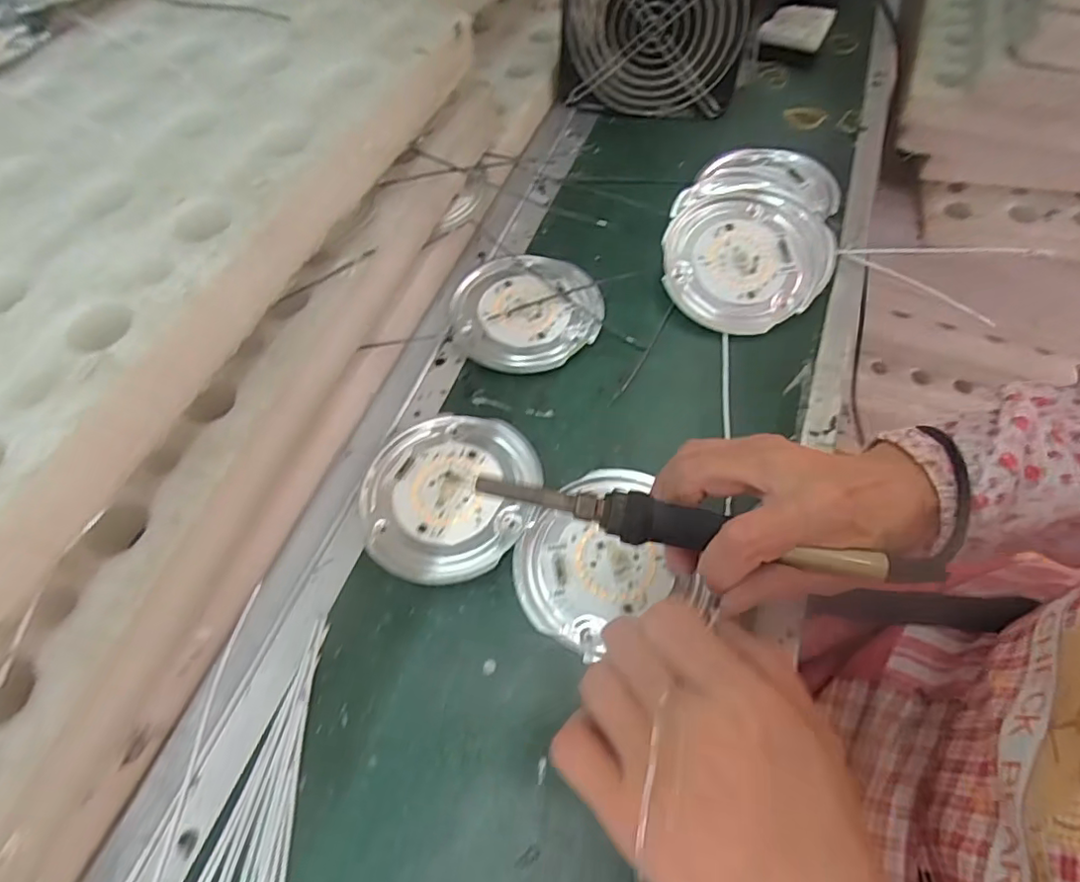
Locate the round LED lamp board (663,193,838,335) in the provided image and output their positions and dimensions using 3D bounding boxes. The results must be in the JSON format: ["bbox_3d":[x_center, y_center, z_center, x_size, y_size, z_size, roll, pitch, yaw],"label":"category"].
[{"bbox_3d":[0.147,-0.126,0.408,0.118,0.011,0.107,4,77,2],"label":"round LED lamp board"}]

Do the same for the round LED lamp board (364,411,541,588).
[{"bbox_3d":[-0.054,0.031,0.342,0.100,0.008,0.104,-1,60,2],"label":"round LED lamp board"}]

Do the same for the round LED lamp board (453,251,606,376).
[{"bbox_3d":[-0.010,-0.093,0.412,0.104,0.009,0.101,-1,60,2],"label":"round LED lamp board"}]

